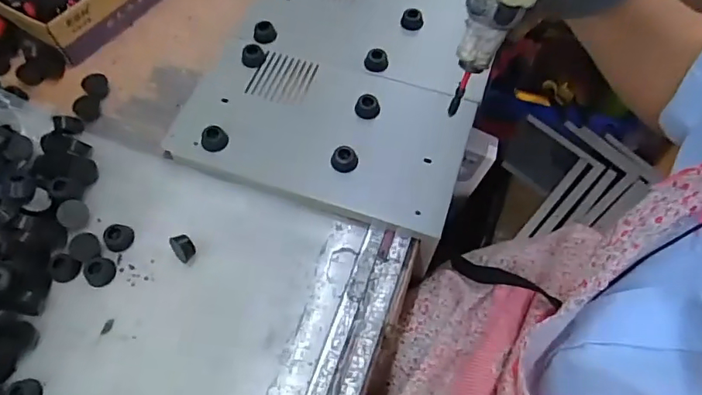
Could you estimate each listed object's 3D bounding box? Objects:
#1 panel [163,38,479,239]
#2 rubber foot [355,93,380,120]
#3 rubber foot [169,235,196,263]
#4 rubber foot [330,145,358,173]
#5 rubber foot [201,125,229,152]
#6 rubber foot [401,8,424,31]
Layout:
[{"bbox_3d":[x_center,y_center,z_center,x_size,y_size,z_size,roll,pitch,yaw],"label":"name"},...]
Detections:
[{"bbox_3d":[-0.025,-0.068,0.494,0.266,0.027,0.155,17,64,7],"label":"panel"},{"bbox_3d":[0.016,-0.089,0.500,0.023,0.018,0.019,4,64,0],"label":"rubber foot"},{"bbox_3d":[-0.147,0.044,0.444,0.016,0.020,0.020,-34,69,-17],"label":"rubber foot"},{"bbox_3d":[-0.006,-0.035,0.474,0.023,0.017,0.022,15,64,6],"label":"rubber foot"},{"bbox_3d":[-0.130,-0.056,0.479,0.024,0.017,0.021,-22,66,-12],"label":"rubber foot"},{"bbox_3d":[0.067,-0.197,0.557,0.022,0.011,0.021,-11,64,-7],"label":"rubber foot"}]

